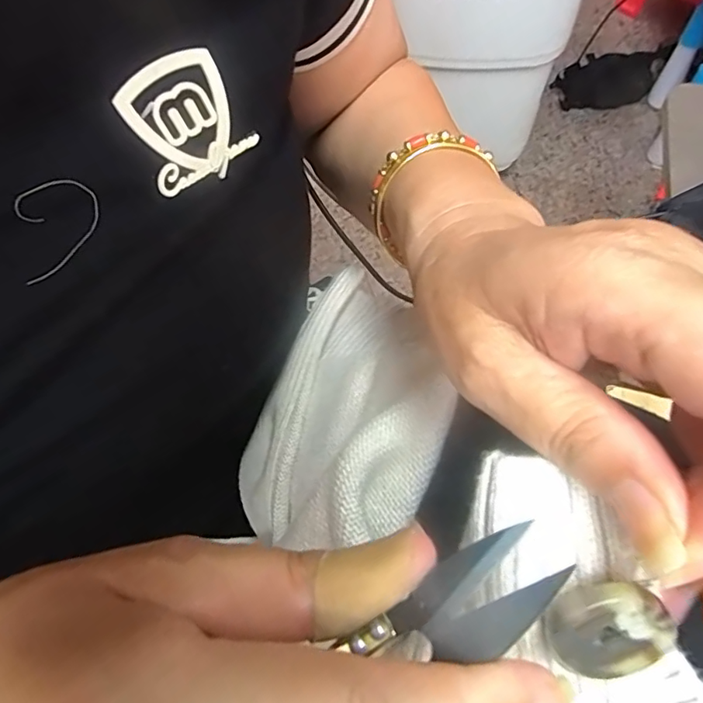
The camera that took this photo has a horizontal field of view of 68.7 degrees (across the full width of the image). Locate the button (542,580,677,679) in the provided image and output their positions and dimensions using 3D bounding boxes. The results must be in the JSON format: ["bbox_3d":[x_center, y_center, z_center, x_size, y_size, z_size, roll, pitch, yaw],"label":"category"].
[{"bbox_3d":[0.056,0.062,0.113,0.025,0.026,0.004,-22,21,13],"label":"button"}]

